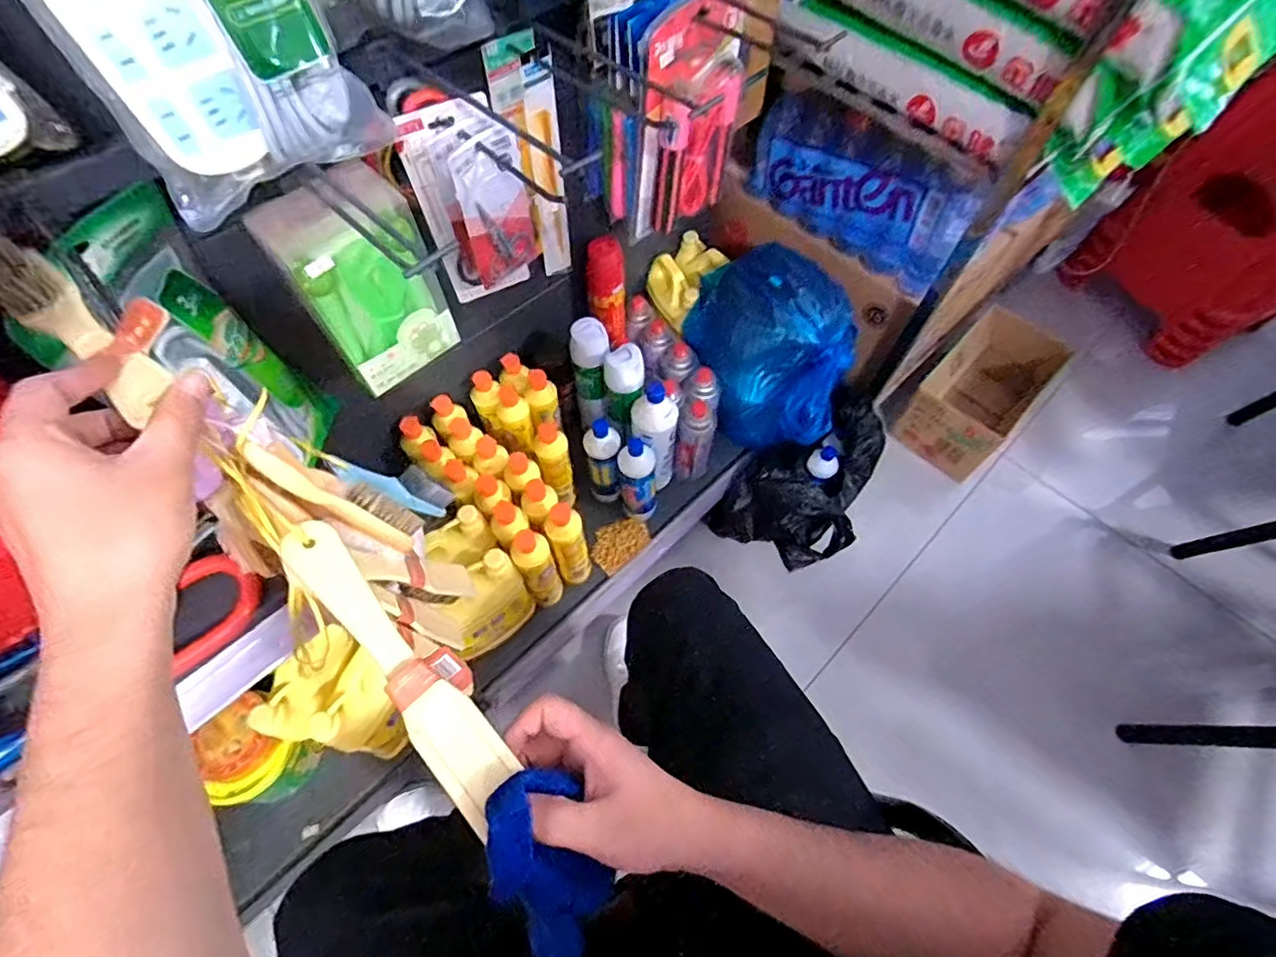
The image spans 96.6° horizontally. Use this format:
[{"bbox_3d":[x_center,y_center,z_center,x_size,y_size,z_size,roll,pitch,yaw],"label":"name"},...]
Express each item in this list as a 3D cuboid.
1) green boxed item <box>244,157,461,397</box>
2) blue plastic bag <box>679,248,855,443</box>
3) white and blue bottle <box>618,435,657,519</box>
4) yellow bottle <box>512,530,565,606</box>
[{"bbox_3d":[-0.259,-0.188,0.539,0.119,0.175,0.091,-37,69,-19],"label":"green boxed item"},{"bbox_3d":[0.203,-0.201,0.968,0.282,0.228,0.261,24,64,11],"label":"blue plastic bag"},{"bbox_3d":[0.000,0.006,0.957,0.064,0.187,0.055,-5,62,-4],"label":"white and blue bottle"},{"bbox_3d":[-0.148,0.144,0.867,0.052,0.221,0.050,0,62,-1],"label":"yellow bottle"}]

